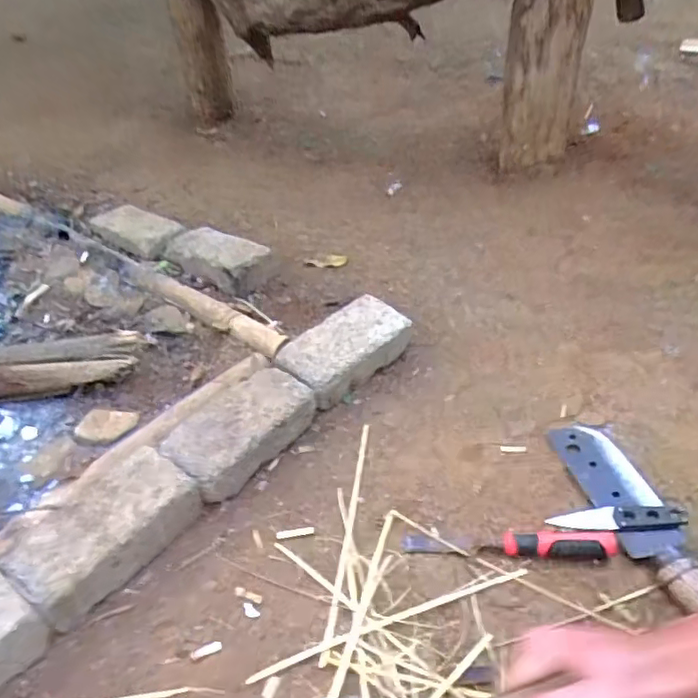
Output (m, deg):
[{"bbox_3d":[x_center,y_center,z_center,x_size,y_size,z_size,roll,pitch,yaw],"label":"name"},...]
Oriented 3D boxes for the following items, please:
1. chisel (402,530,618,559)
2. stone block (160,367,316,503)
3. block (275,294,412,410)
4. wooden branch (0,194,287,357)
[{"bbox_3d":[0.186,0.224,0.688,0.241,0.023,0.033,0,38,6],"label":"chisel"},{"bbox_3d":[-0.146,0.116,0.816,0.120,0.076,0.207,28,50,31],"label":"stone block"},{"bbox_3d":[-0.002,-0.001,0.929,0.215,0.057,0.112,-34,50,-31],"label":"block"},{"bbox_3d":[-0.578,-0.227,1.236,1.205,0.040,0.060,26,49,30],"label":"wooden branch"}]

